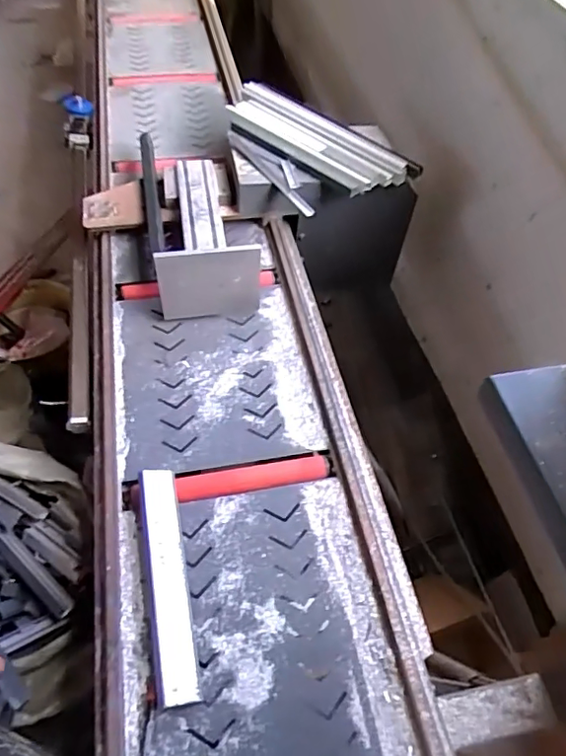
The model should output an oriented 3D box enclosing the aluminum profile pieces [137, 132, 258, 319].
[{"bbox_3d":[-0.185,-0.324,1.123,0.173,0.159,0.442,-10,54,-11],"label":"aluminum profile pieces"}]

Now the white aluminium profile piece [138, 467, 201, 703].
[{"bbox_3d":[-0.160,0.269,0.754,0.052,0.029,0.311,-9,54,-10],"label":"white aluminium profile piece"}]

